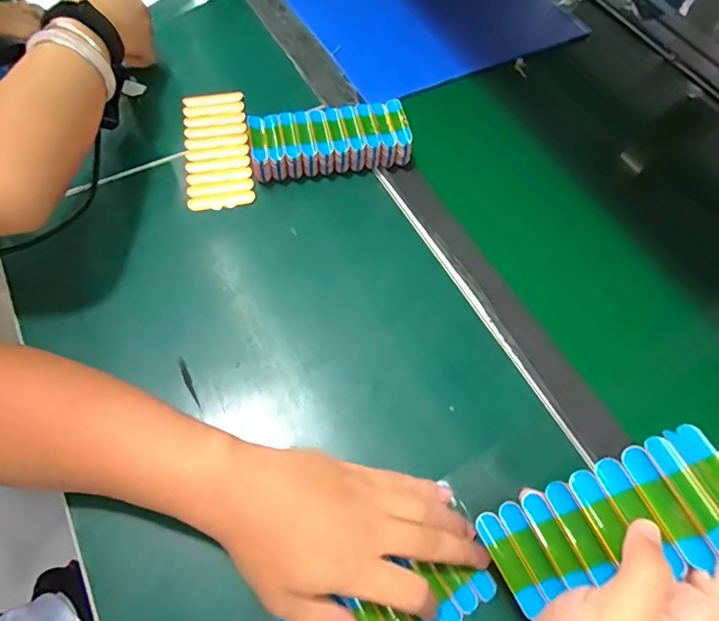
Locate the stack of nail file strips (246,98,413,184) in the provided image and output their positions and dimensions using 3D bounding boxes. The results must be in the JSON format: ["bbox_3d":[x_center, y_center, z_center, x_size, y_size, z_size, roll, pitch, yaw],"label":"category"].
[{"bbox_3d":[-0.030,-0.170,0.480,0.157,0.037,0.068,-7,63,-7],"label":"stack of nail file strips"}]

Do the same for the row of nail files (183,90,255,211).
[{"bbox_3d":[-0.145,-0.167,0.489,0.061,0.011,0.145,-8,63,-7],"label":"row of nail files"}]

